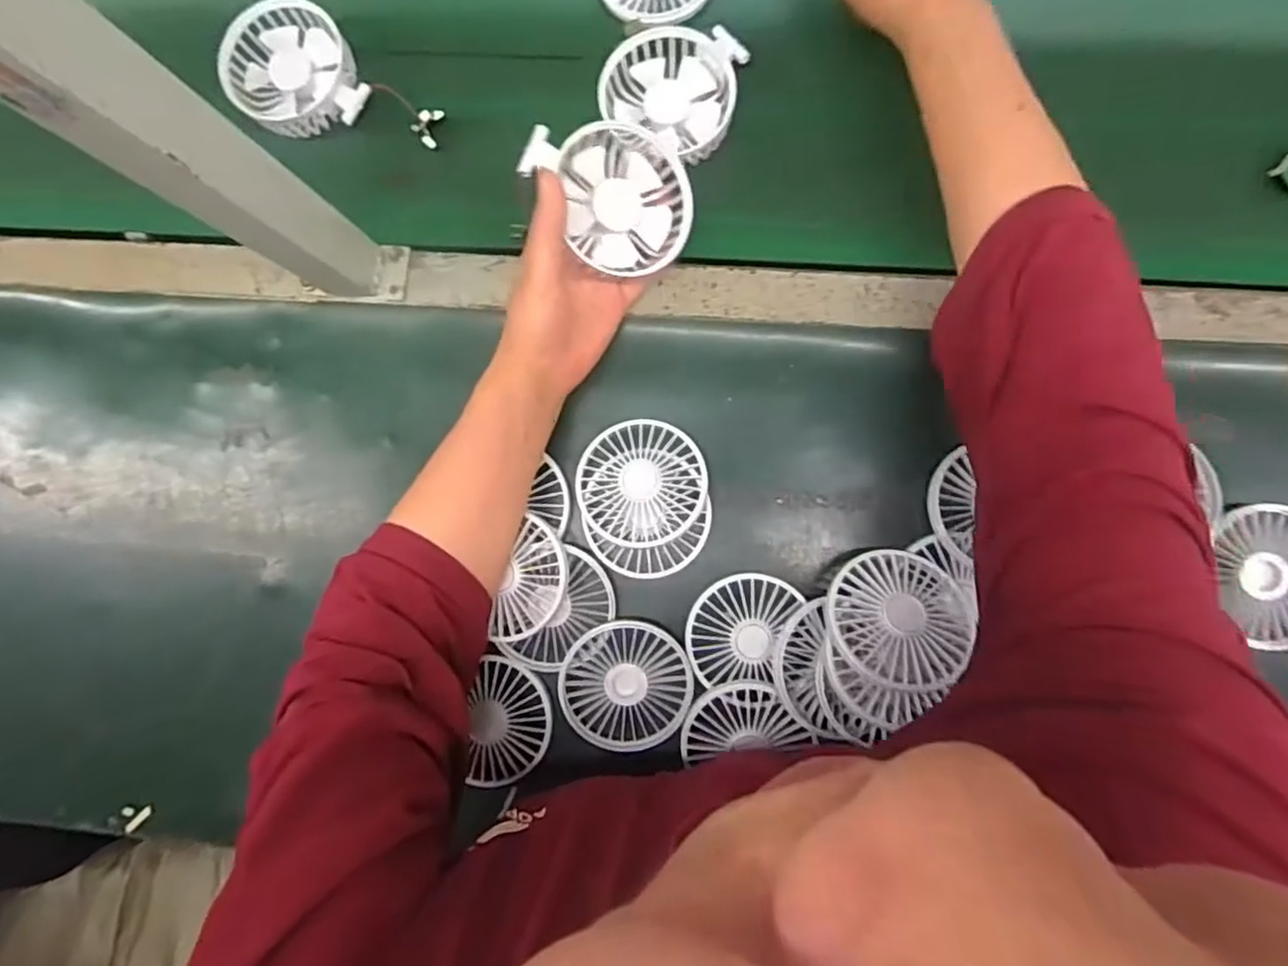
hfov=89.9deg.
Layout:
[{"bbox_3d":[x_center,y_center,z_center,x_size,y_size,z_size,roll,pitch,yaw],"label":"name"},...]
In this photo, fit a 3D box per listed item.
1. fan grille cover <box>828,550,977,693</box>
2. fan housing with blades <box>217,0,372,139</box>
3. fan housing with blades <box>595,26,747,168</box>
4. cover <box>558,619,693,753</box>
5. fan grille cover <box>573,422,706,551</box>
[{"bbox_3d":[0.158,0.082,0.401,0.082,0.018,0.085,28,65,16],"label":"fan grille cover"},{"bbox_3d":[-0.258,-0.301,0.474,0.091,0.028,0.100,-23,85,4],"label":"fan housing with blades"},{"bbox_3d":[0.018,-0.273,0.447,0.092,0.017,0.082,14,88,6],"label":"fan housing with blades"},{"bbox_3d":[-0.013,0.140,0.444,0.086,0.017,0.087,5,87,6],"label":"cover"},{"bbox_3d":[-0.002,0.000,0.441,0.086,0.015,0.085,-7,86,5],"label":"fan grille cover"}]

